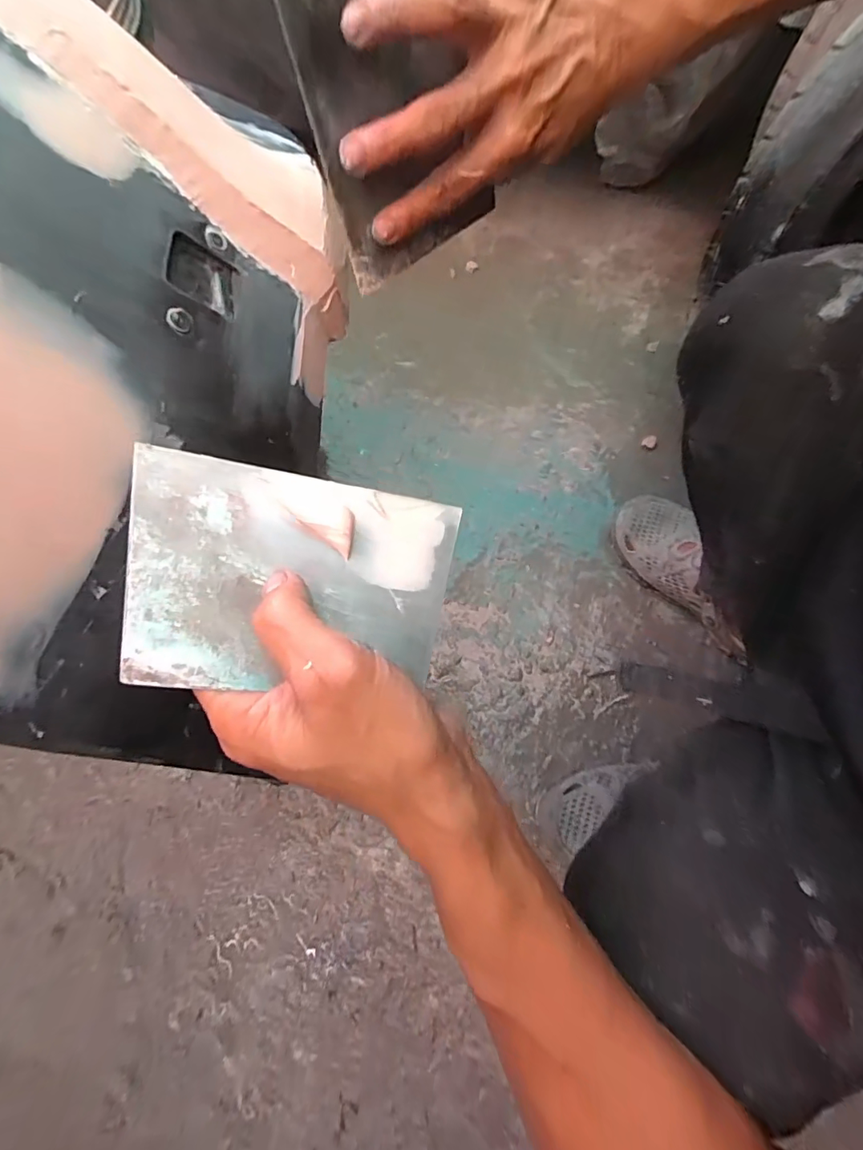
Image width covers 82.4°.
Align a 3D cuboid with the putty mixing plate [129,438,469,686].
[{"bbox_3d":[-0.055,0.000,0.210,0.135,0.009,0.096,9,66,-17],"label":"putty mixing plate"}]

